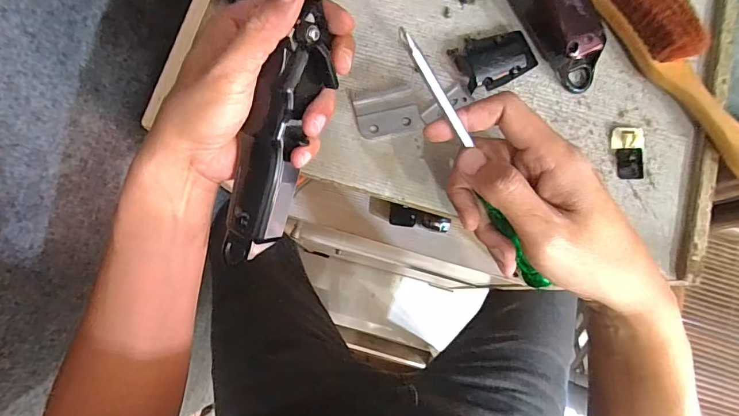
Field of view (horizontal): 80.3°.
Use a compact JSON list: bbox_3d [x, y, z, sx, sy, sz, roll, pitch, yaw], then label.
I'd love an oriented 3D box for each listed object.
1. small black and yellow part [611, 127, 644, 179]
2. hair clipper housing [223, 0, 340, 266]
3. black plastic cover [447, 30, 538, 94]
[{"bbox_3d":[0.185,-0.040,0.312,0.021,0.008,0.038,1,78,-1],"label":"small black and yellow part"},{"bbox_3d":[-0.056,-0.040,0.269,0.039,0.027,0.156,22,106,3],"label":"hair clipper housing"},{"bbox_3d":[0.092,-0.108,0.320,0.053,0.015,0.042,-18,79,-5],"label":"black plastic cover"}]

